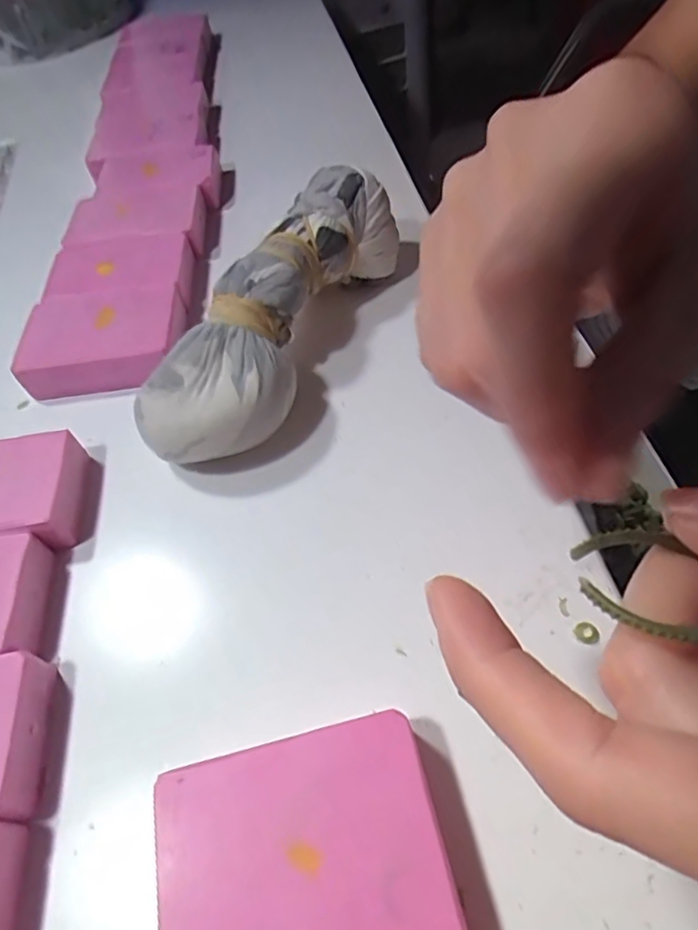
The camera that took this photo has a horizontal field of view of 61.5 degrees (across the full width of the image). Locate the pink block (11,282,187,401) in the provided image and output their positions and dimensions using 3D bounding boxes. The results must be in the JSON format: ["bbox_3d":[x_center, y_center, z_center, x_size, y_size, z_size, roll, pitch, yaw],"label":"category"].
[{"bbox_3d":[-0.113,-0.058,0.272,0.071,0.019,0.049,-11,55,0],"label":"pink block"}]

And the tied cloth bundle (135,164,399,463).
[{"bbox_3d":[-0.029,-0.062,0.246,0.046,0.050,0.145,18,60,19],"label":"tied cloth bundle"}]

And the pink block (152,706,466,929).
[{"bbox_3d":[-0.012,0.099,0.148,0.068,0.019,0.053,-14,54,-5],"label":"pink block"}]

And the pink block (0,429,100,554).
[{"bbox_3d":[-0.138,0.012,0.224,0.073,0.016,0.045,-10,55,1],"label":"pink block"}]

